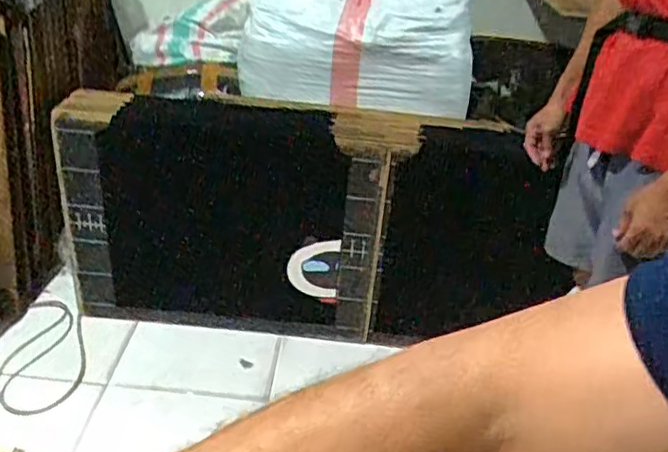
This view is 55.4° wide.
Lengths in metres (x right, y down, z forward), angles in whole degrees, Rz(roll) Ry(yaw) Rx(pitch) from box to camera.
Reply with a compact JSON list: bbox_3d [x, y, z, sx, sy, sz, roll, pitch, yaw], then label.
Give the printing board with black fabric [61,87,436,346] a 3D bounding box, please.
[{"bbox_3d":[-0.274,-0.006,1.624,0.823,0.652,0.080,7,29,5],"label":"printing board with black fabric"}]

